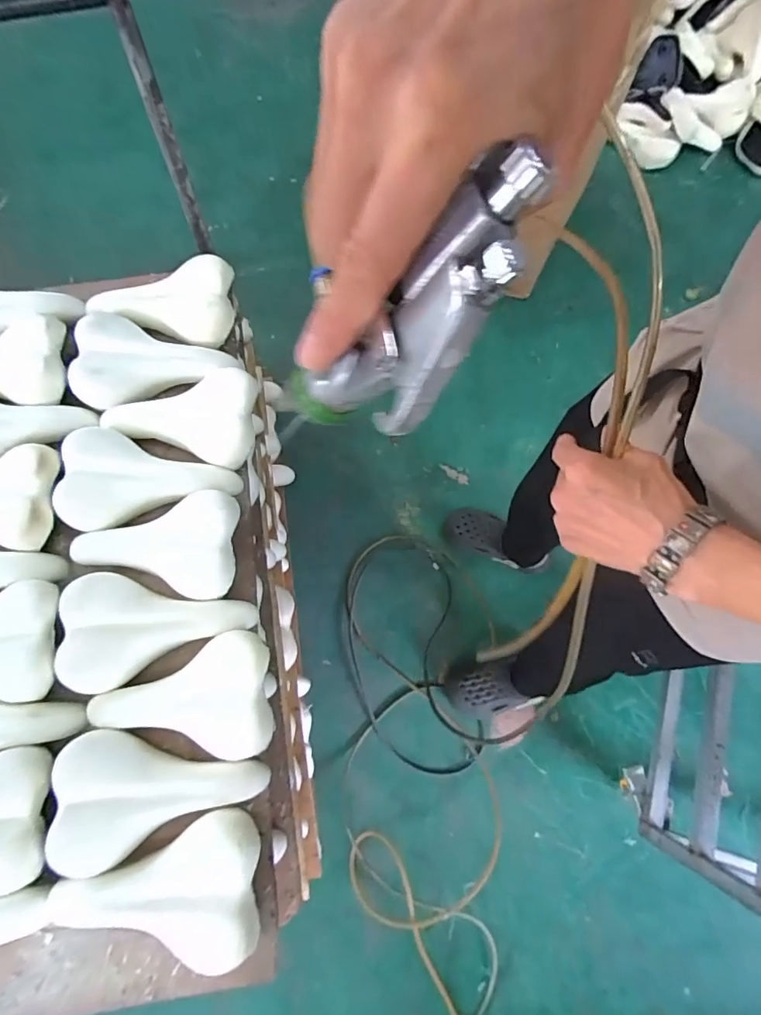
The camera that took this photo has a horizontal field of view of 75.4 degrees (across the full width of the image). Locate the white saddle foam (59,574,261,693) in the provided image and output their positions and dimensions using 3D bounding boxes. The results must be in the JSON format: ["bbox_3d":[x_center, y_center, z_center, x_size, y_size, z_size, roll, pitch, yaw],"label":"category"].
[{"bbox_3d":[-0.315,0.171,0.703,0.257,0.052,0.163,-3,73,0],"label":"white saddle foam"}]

